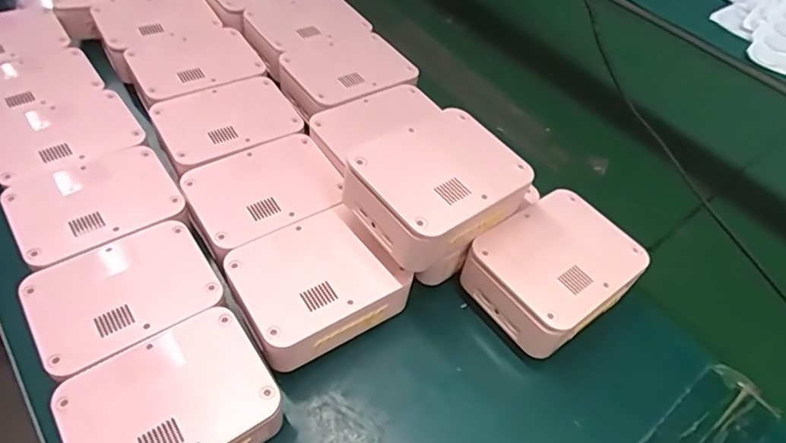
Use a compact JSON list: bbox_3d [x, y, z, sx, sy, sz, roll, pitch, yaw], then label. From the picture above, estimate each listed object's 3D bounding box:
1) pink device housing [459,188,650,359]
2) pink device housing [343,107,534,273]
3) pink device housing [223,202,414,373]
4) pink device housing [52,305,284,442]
[{"bbox_3d":[0.132,0.043,0.445,0.129,0.069,0.097,-31,59,-23],"label":"pink device housing"},{"bbox_3d":[0.036,-0.032,0.414,0.127,0.049,0.094,-33,60,-24],"label":"pink device housing"},{"bbox_3d":[-0.063,0.049,0.431,0.122,0.044,0.101,-30,59,-22],"label":"pink device housing"},{"bbox_3d":[-0.152,0.133,0.379,0.126,0.056,0.100,-30,59,-22],"label":"pink device housing"}]

